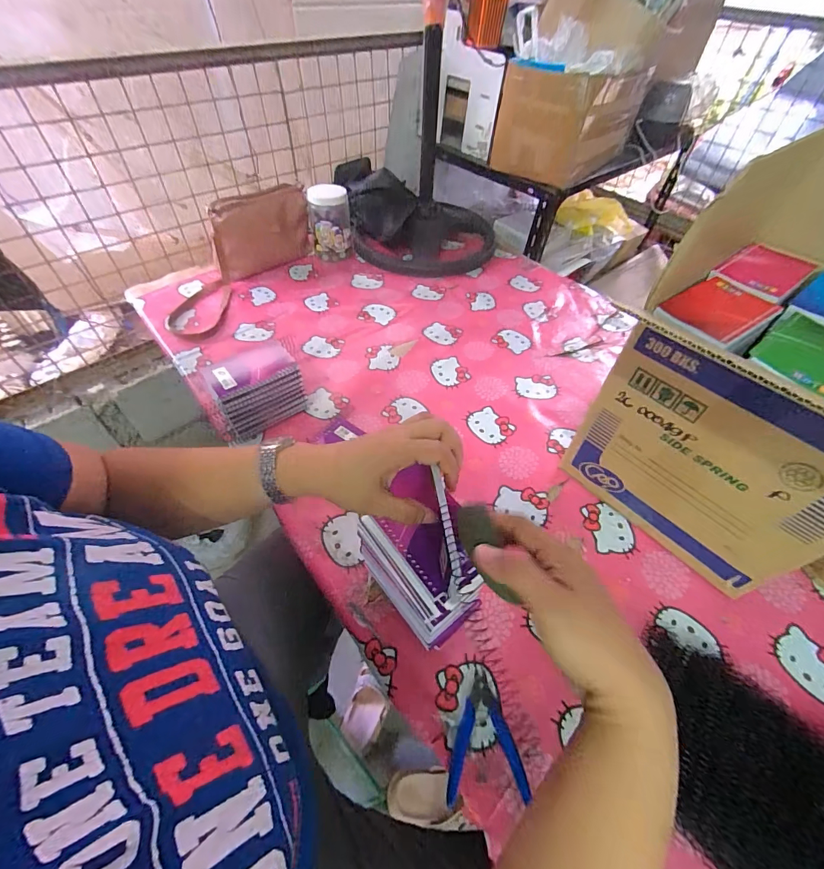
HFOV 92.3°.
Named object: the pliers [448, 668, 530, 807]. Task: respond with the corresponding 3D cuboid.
[{"bbox_3d":[0.078,0.323,0.429,0.080,0.008,0.112,2,51,-1],"label":"pliers"}]

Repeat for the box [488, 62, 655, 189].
[{"bbox_3d":[0.403,-0.806,1.011,0.353,0.202,0.228,-34,60,-27],"label":"box"}]

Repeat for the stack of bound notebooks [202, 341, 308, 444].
[{"bbox_3d":[-0.260,-0.070,0.669,0.140,0.104,0.093,-34,60,-26],"label":"stack of bound notebooks"}]

